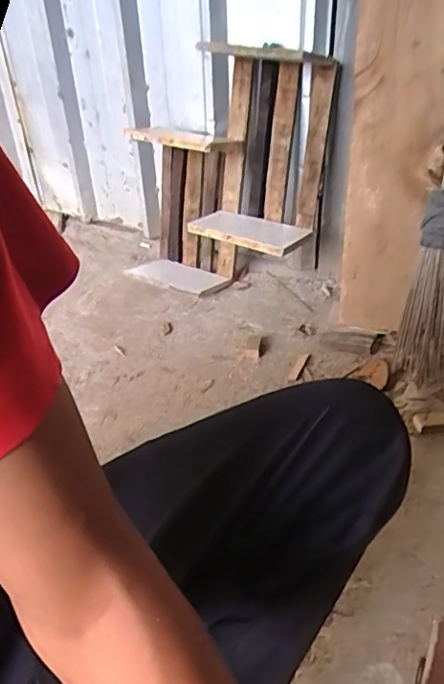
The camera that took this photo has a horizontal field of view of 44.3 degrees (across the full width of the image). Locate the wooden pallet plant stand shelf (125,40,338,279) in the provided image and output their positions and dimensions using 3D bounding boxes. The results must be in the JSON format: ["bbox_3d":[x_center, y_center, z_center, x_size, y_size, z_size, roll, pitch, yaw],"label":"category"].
[{"bbox_3d":[-0.015,-0.415,1.327,0.502,0.534,0.226,17,26,28],"label":"wooden pallet plant stand shelf"}]

